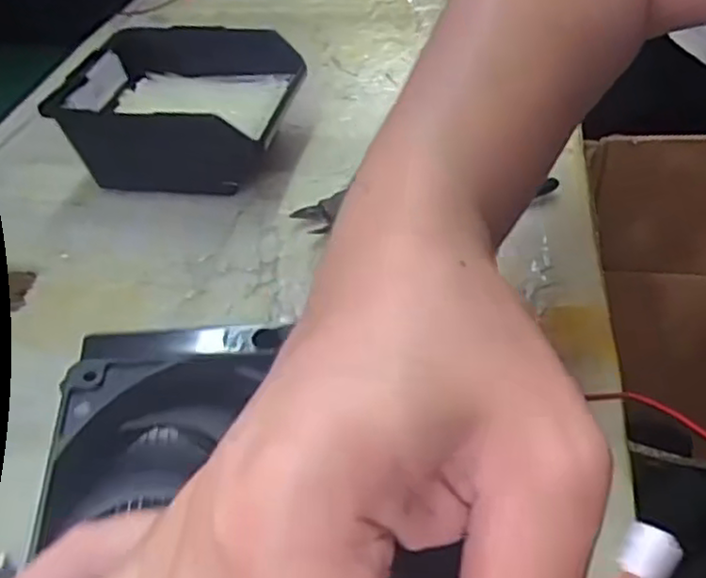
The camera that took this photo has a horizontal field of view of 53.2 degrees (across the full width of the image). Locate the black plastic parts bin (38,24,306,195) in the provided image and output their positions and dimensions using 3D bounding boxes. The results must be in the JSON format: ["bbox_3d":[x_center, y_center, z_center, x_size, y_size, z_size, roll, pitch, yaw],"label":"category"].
[{"bbox_3d":[-0.107,-0.116,0.459,0.131,0.061,0.121,2,42,9],"label":"black plastic parts bin"}]

